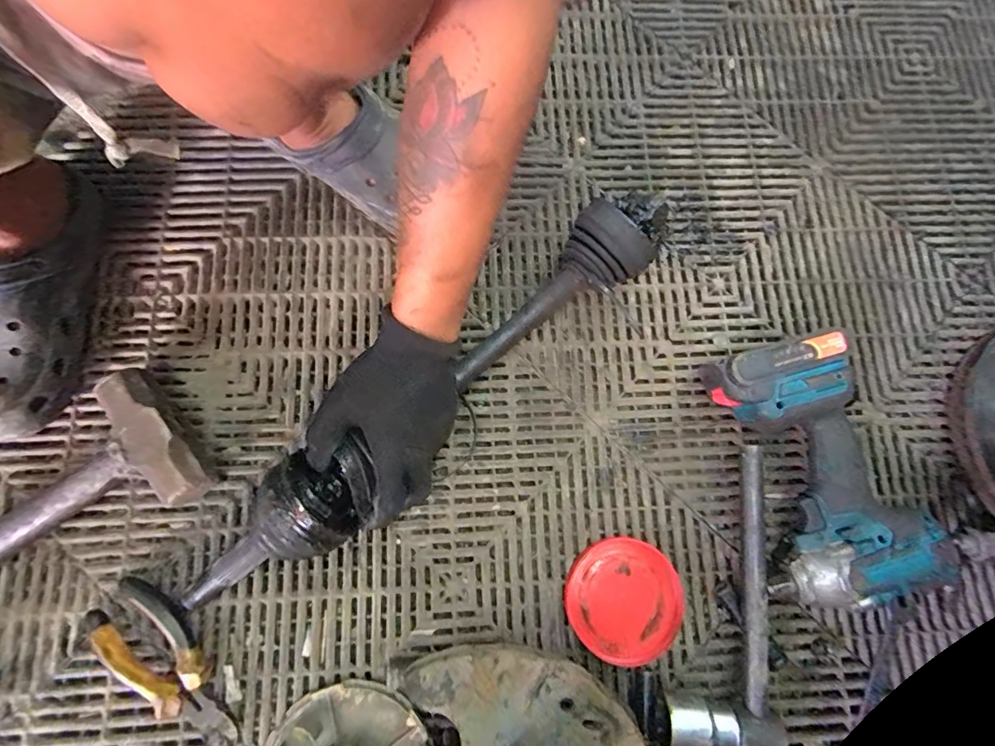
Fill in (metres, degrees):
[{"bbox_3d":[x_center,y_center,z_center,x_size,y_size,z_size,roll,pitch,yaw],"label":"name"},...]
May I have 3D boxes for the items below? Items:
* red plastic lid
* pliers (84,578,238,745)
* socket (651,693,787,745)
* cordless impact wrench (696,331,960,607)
[{"bbox_3d":[0.115,0.206,0.432,0.103,0.013,0.101,0,76,-1],"label":"red plastic lid"},{"bbox_3d":[-0.276,0.245,0.397,0.156,0.025,0.058,41,79,8],"label":"pliers"},{"bbox_3d":[0.180,0.299,0.401,0.102,0.050,0.044,8,76,1],"label":"socket"},{"bbox_3d":[0.278,0.086,0.425,0.125,0.087,0.231,-20,78,-6],"label":"cordless impact wrench"}]

